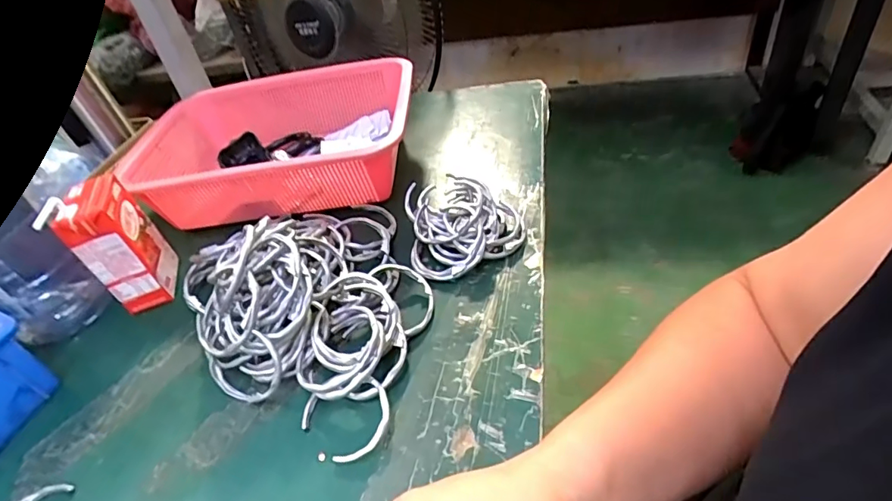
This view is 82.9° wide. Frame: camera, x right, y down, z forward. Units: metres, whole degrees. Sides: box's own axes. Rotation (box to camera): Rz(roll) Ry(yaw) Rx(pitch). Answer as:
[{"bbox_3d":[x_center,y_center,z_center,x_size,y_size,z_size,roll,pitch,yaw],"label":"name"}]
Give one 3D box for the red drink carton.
[{"bbox_3d":[-0.290,-0.007,0.451,0.049,0.108,0.066,-23,42,-11],"label":"red drink carton"}]

